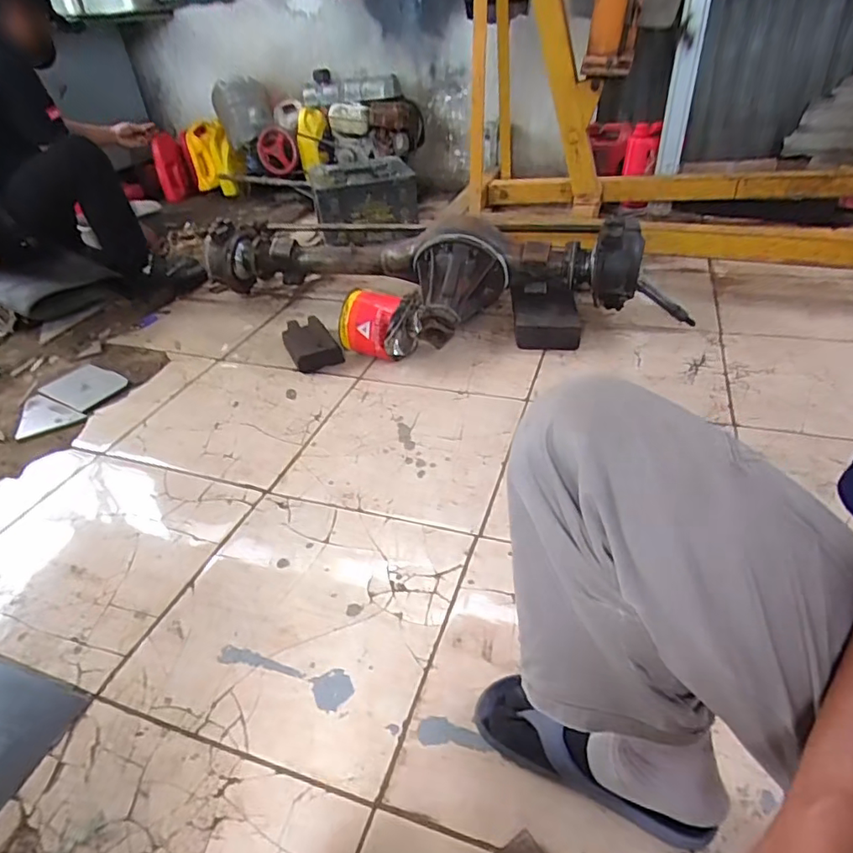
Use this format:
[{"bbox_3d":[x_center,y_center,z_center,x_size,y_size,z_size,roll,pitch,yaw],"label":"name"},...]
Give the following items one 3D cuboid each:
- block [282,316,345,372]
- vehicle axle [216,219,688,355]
[{"bbox_3d":[-0.311,-0.224,1.464,0.119,0.054,0.225,-18,39,-18],"label":"block"},{"bbox_3d":[-0.041,-0.400,1.513,1.231,0.262,0.480,4,36,12],"label":"vehicle axle"}]

